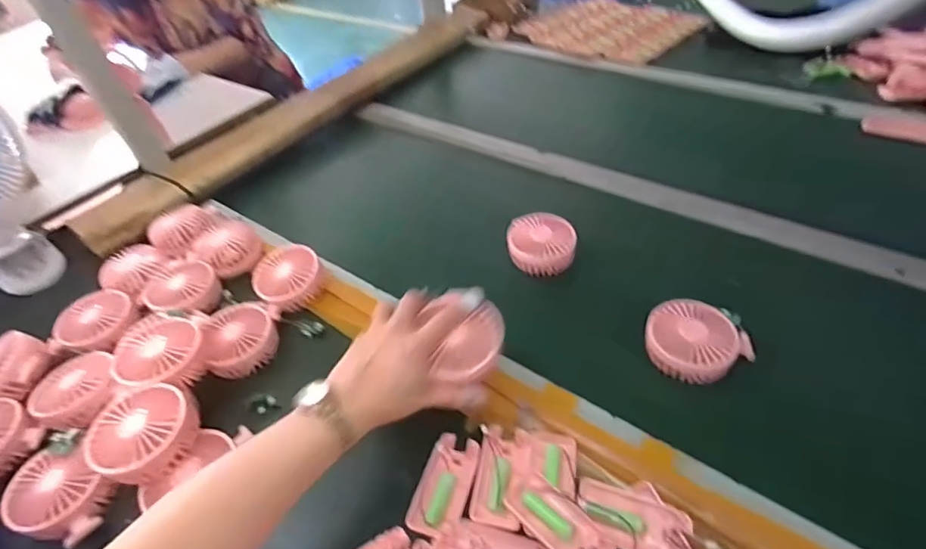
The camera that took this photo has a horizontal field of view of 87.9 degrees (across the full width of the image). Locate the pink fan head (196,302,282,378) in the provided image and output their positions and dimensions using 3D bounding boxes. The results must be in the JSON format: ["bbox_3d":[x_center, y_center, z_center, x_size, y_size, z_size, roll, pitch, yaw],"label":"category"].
[{"bbox_3d":[-0.268,0.077,0.592,0.082,0.041,0.088,-18,47,-12],"label":"pink fan head"}]

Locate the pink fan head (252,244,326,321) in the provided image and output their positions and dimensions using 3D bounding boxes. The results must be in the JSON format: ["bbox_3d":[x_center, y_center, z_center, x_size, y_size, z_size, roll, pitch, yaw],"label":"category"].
[{"bbox_3d":[-0.237,0.005,0.655,0.089,0.046,0.089,-2,57,4],"label":"pink fan head"}]

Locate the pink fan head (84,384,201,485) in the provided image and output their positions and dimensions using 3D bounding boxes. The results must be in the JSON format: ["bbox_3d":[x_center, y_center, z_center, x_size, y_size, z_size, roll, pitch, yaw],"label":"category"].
[{"bbox_3d":[-0.308,0.154,0.469,0.088,0.048,0.092,12,48,17],"label":"pink fan head"}]

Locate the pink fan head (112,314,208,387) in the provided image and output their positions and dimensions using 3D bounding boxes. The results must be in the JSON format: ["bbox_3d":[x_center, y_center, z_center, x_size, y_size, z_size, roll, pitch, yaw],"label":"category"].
[{"bbox_3d":[-0.332,0.091,0.531,0.095,0.044,0.087,23,52,26],"label":"pink fan head"}]

